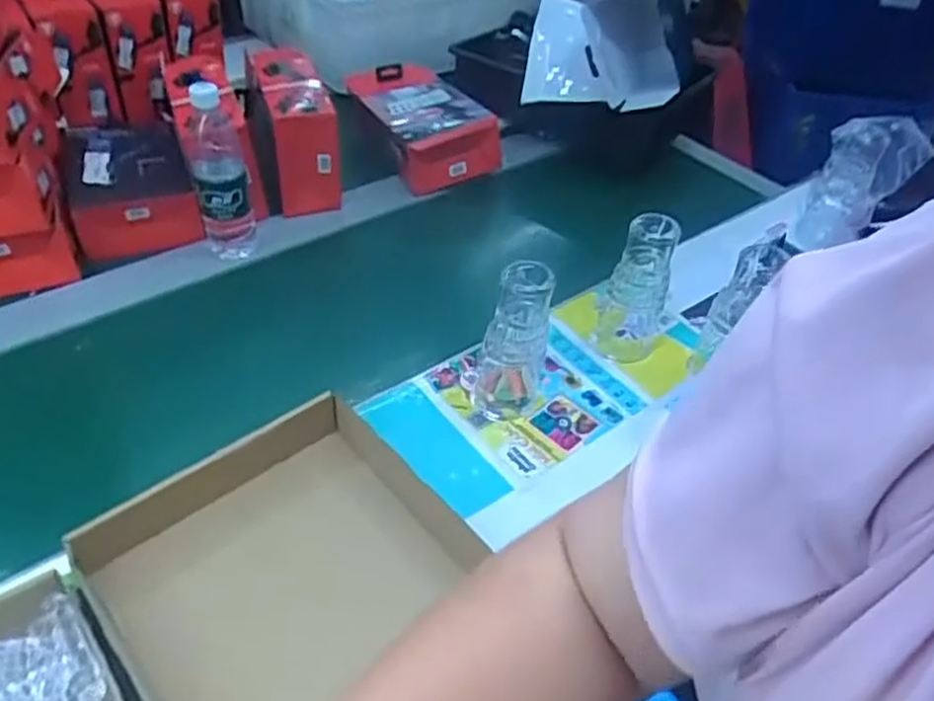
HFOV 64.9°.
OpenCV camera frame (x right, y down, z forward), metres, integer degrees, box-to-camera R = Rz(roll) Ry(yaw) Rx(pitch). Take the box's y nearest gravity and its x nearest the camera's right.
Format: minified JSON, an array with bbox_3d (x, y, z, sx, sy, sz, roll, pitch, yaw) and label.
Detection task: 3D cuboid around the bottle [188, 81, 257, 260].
[{"bbox_3d":[-0.311,-0.228,0.924,0.067,0.213,0.072,-5,43,-12],"label":"bottle"}]

